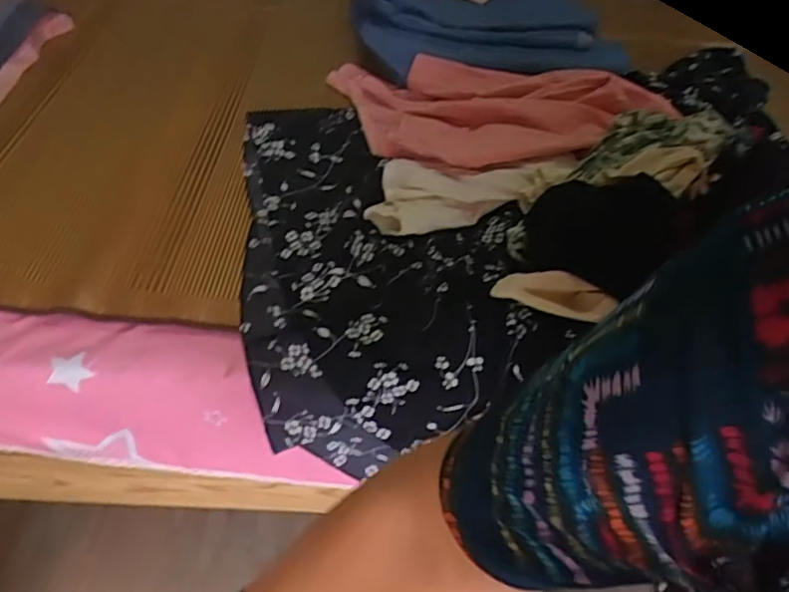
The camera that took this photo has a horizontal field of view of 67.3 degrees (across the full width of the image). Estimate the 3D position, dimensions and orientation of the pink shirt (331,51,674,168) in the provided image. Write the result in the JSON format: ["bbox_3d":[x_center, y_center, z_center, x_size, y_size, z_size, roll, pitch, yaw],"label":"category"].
[{"bbox_3d":[0.131,-0.311,0.991,0.572,0.112,0.281,27,51,18],"label":"pink shirt"}]

